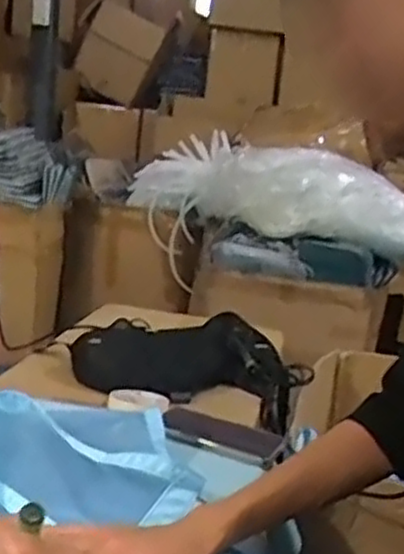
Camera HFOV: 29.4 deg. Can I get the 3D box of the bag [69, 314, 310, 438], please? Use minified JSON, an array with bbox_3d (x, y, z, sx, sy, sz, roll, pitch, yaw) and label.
[{"bbox_3d":[-0.021,0.144,1.284,0.387,0.105,0.210,10,13,12],"label":"bag"}]

